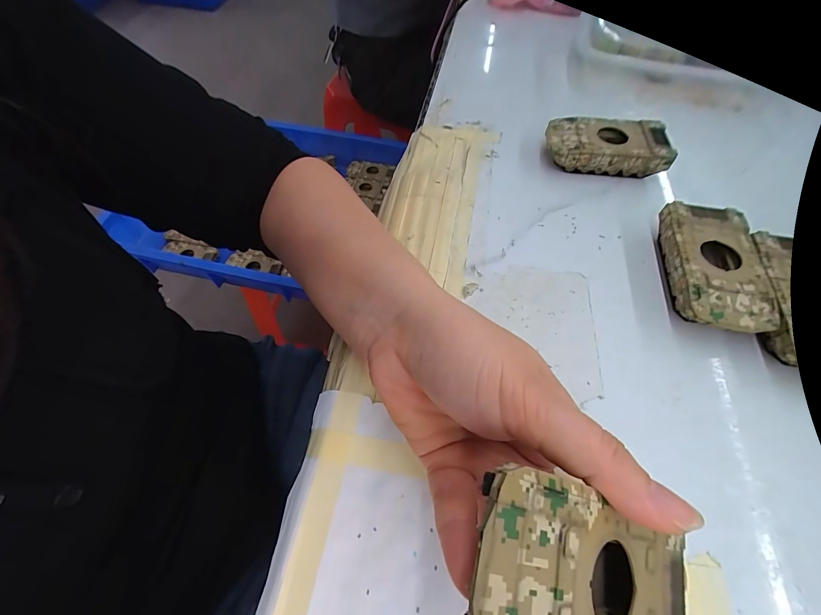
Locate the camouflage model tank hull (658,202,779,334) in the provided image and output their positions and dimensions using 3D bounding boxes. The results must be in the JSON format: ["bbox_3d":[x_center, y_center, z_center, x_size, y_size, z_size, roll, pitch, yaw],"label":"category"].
[{"bbox_3d":[0.197,-0.024,0.235,0.051,0.027,0.094,10,58,7],"label":"camouflage model tank hull"}]

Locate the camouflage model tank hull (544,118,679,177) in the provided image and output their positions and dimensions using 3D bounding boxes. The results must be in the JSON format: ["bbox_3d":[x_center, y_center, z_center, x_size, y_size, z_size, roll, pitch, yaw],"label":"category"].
[{"bbox_3d":[0.165,-0.136,0.304,0.095,0.028,0.046,8,58,6],"label":"camouflage model tank hull"}]

